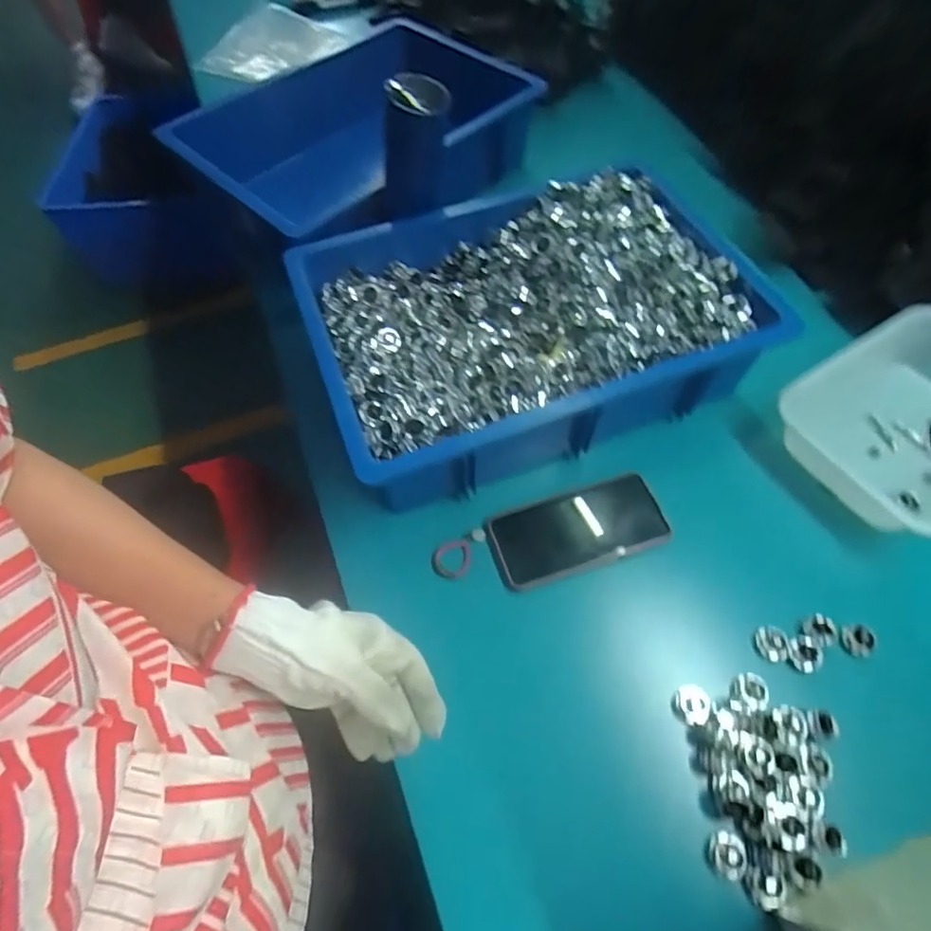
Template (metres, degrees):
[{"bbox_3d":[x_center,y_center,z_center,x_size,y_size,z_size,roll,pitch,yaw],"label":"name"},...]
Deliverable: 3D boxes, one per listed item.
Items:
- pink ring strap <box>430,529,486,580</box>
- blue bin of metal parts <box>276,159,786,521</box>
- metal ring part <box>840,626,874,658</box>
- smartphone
[{"bbox_3d":[-0.007,0.083,0.534,0.034,0.008,0.060,30,65,20],"label":"pink ring strap"},{"bbox_3d":[0.073,-0.156,0.607,0.445,0.114,0.320,-18,59,-7],"label":"blue bin of metal parts"},{"bbox_3d":[0.347,0.155,0.482,0.022,0.017,0.025,-20,60,-8],"label":"metal ring part"},{"bbox_3d":[0.108,0.062,0.536,0.167,0.017,0.078,-18,63,-9],"label":"smartphone"}]

